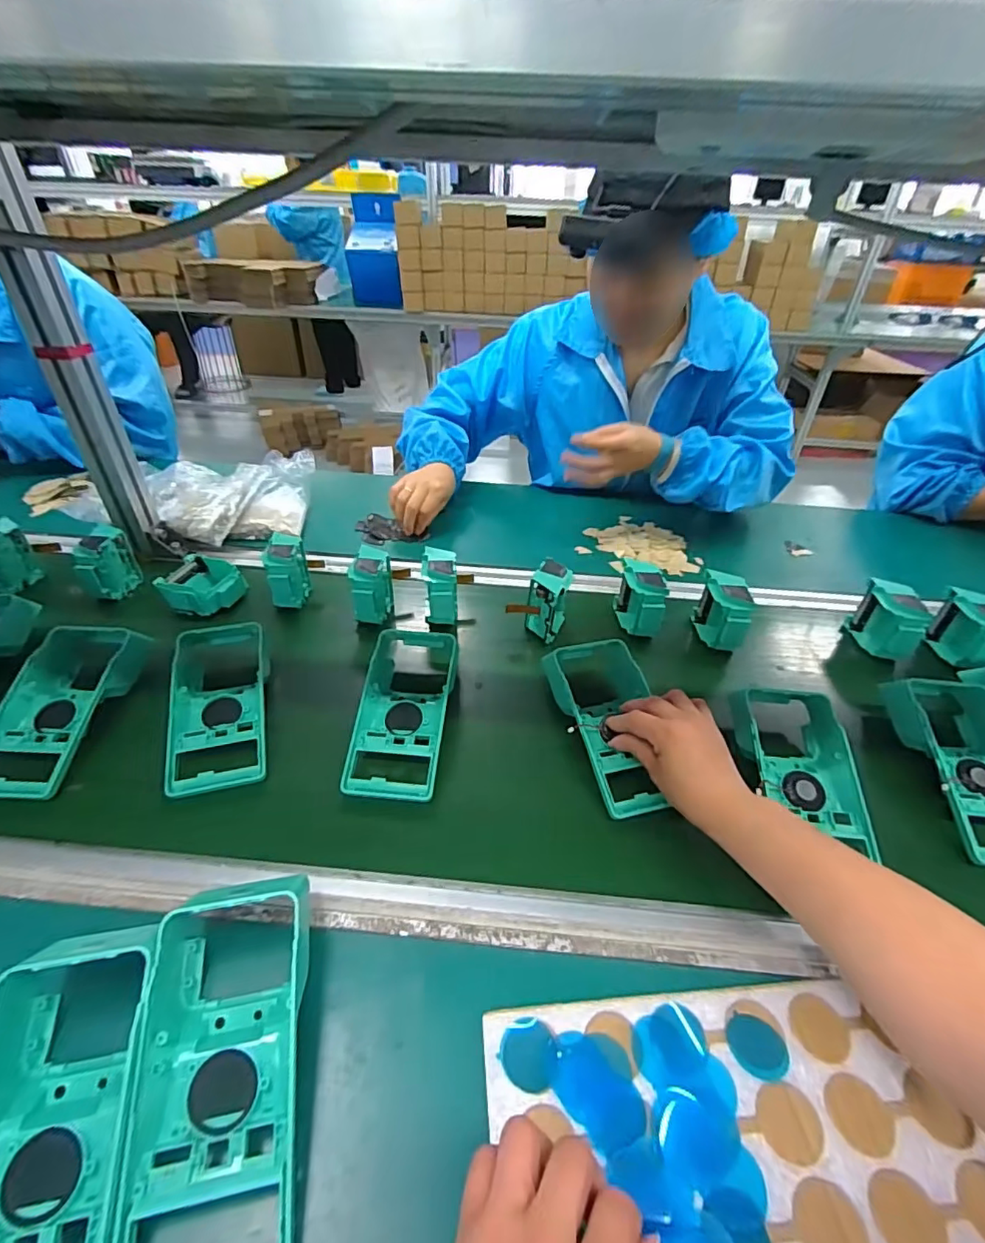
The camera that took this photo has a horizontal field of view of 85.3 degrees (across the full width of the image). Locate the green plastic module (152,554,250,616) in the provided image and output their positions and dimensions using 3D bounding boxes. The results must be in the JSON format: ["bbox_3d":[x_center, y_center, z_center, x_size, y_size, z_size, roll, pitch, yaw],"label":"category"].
[{"bbox_3d":[-0.359,-0.046,0.663,0.080,0.035,0.079,7,39,6],"label":"green plastic module"}]

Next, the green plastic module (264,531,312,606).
[{"bbox_3d":[-0.254,-0.064,0.664,0.043,0.070,0.080,-10,40,-14],"label":"green plastic module"}]

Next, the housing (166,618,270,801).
[{"bbox_3d":[-0.260,0.068,0.518,0.091,0.048,0.200,-9,40,-13],"label":"housing"}]

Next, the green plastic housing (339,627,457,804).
[{"bbox_3d":[-0.081,0.079,0.510,0.085,0.052,0.183,4,39,2],"label":"green plastic housing"}]

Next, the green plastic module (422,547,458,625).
[{"bbox_3d":[-0.063,-0.036,0.652,0.043,0.081,0.076,-1,39,-4],"label":"green plastic module"}]

